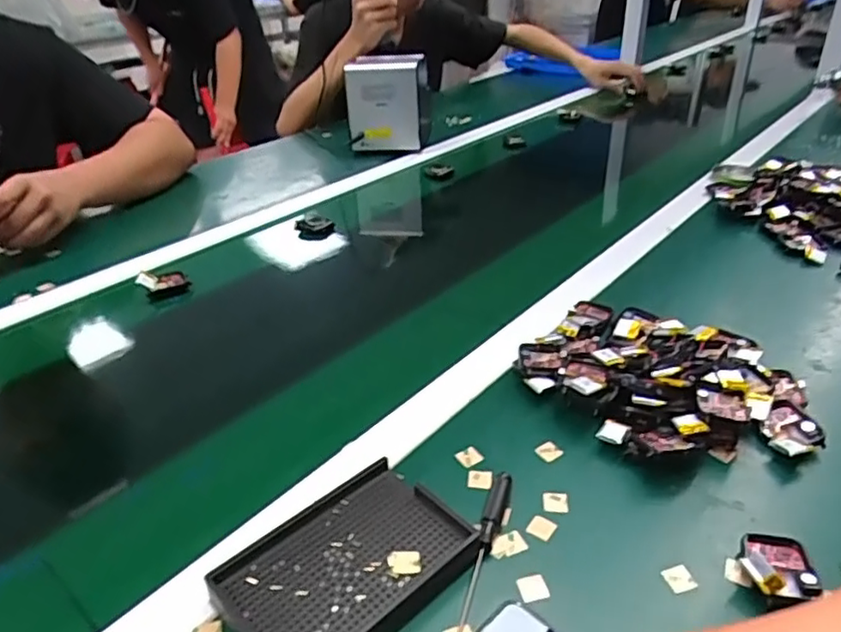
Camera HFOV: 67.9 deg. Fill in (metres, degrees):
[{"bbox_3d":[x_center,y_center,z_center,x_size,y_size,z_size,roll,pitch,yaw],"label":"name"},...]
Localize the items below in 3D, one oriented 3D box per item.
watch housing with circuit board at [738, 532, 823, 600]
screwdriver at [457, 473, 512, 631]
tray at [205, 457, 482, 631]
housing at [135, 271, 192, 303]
[{"bbox_3d":[0.210,0.148,0.369,0.042,0.019,0.043,3,32,9],"label":"watch housing with circuit board"},{"bbox_3d":[0.038,0.143,0.383,0.011,0.015,0.120,9,33,18],"label":"screwdriver"},{"bbox_3d":[-0.042,0.149,0.372,0.135,0.023,0.095,-27,39,-35],"label":"tray"},{"bbox_3d":[-0.290,-0.038,0.703,0.052,0.034,0.024,-19,35,-25],"label":"housing"}]

